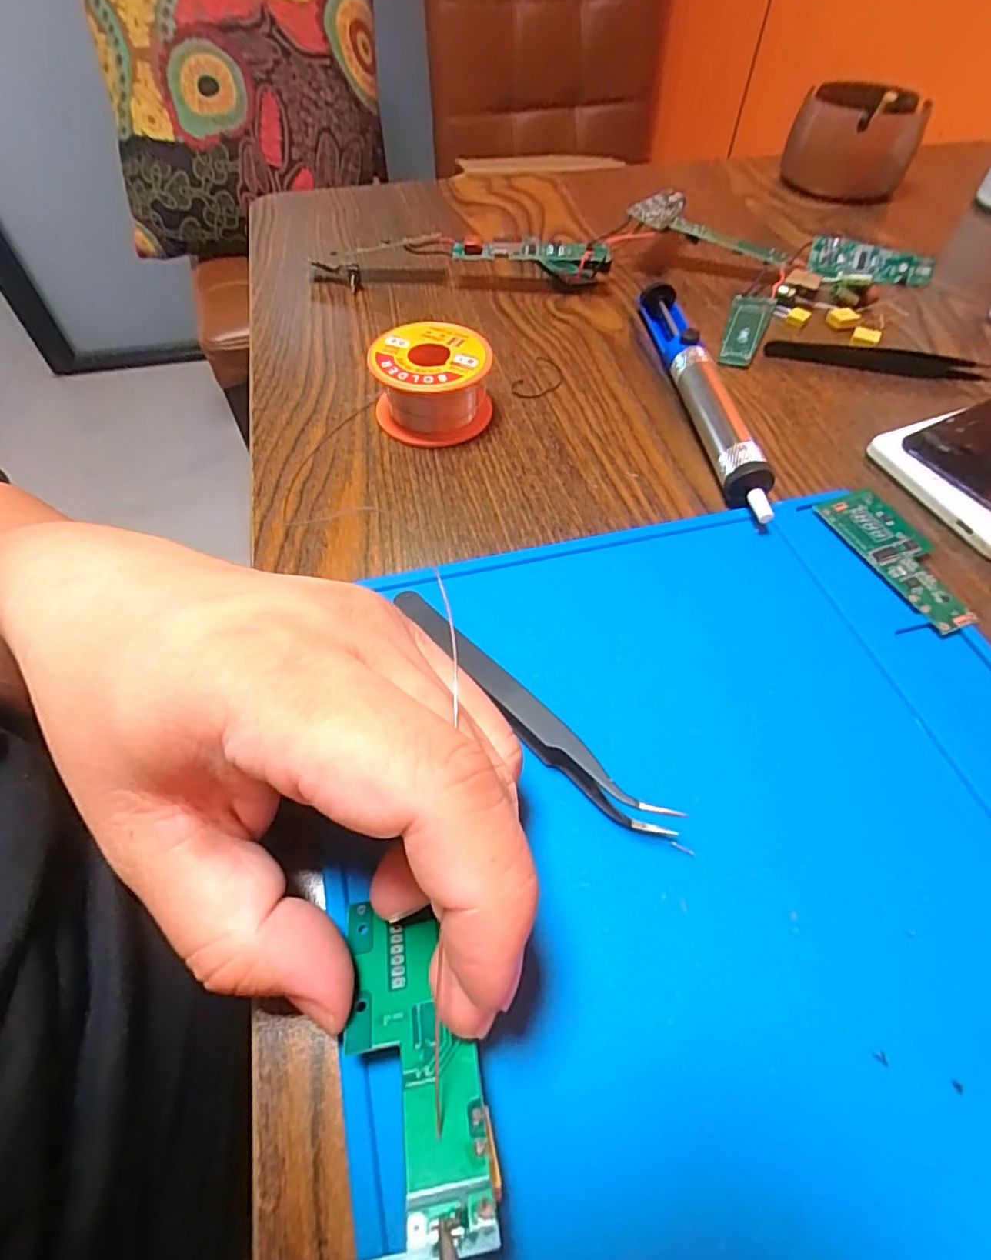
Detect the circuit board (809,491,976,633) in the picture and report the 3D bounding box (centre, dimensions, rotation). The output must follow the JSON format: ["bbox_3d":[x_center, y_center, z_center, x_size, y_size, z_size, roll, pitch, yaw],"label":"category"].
[{"bbox_3d":[0.156,-0.028,0.227,0.028,0.004,0.067,-17,57,-12],"label":"circuit board"}]

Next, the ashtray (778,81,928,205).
[{"bbox_3d":[0.257,-0.353,0.426,0.085,0.055,0.077,23,58,15],"label":"ashtray"}]

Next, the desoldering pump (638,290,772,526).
[{"bbox_3d":[0.100,-0.116,0.280,0.025,0.021,0.174,-5,55,-4],"label":"desoldering pump"}]

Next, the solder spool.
[{"bbox_3d":[-0.028,-0.111,0.268,0.052,0.032,0.046,-6,55,-5],"label":"solder spool"}]

